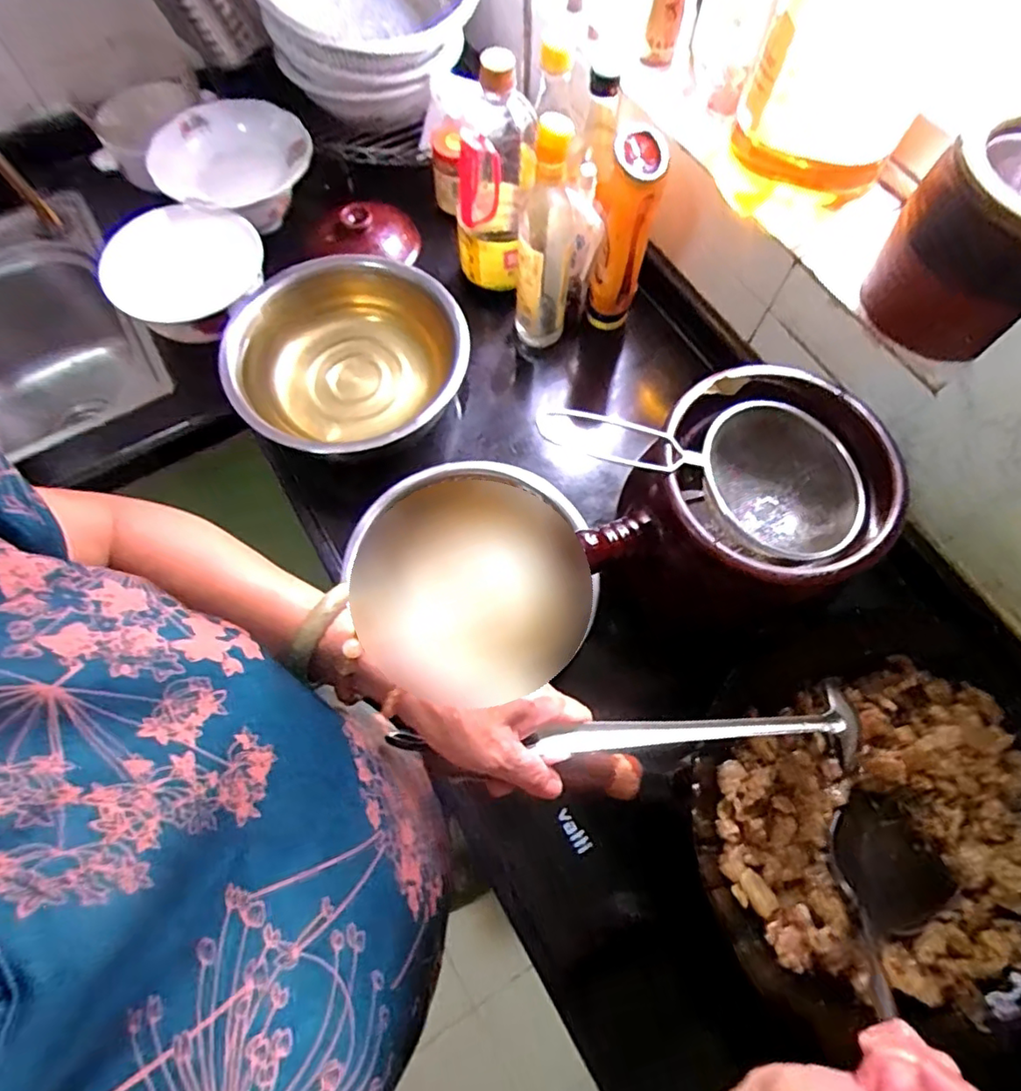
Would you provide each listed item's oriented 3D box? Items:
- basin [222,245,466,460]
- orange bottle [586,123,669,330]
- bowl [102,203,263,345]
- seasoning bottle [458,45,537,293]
[{"bbox_3d":[-0.176,-0.214,0.674,0.240,0.078,0.260,0,69,-1],"label":"basin"},{"bbox_3d":[0.120,-0.334,0.668,0.060,0.219,0.053,13,69,4],"label":"orange bottle"},{"bbox_3d":[-0.384,-0.320,0.720,0.172,0.060,0.165,0,69,-1],"label":"bowl"},{"bbox_3d":[-0.016,-0.411,0.674,0.084,0.247,0.096,11,69,3],"label":"seasoning bottle"}]

